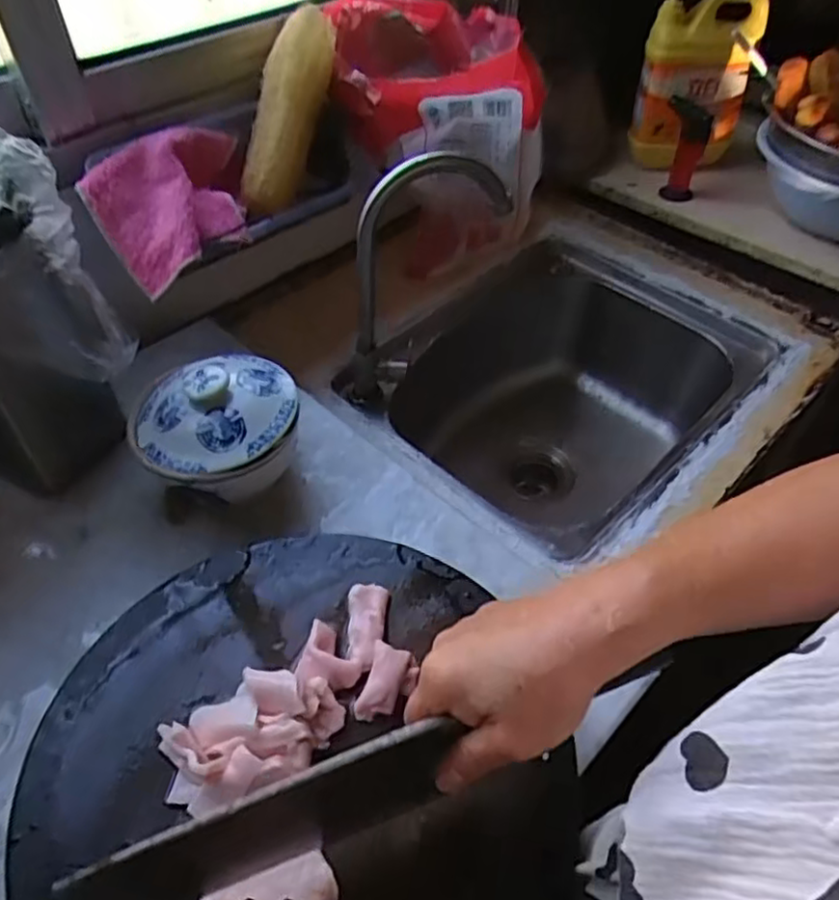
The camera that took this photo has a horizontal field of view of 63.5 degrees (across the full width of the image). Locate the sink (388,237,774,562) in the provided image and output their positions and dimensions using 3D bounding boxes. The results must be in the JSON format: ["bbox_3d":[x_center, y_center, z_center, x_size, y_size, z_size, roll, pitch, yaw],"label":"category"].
[{"bbox_3d":[0.194,-0.037,0.929,0.360,0.253,0.494,37,58,27],"label":"sink"}]

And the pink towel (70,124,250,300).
[{"bbox_3d":[-0.223,-0.244,0.650,0.115,0.079,0.174,27,54,22],"label":"pink towel"}]

